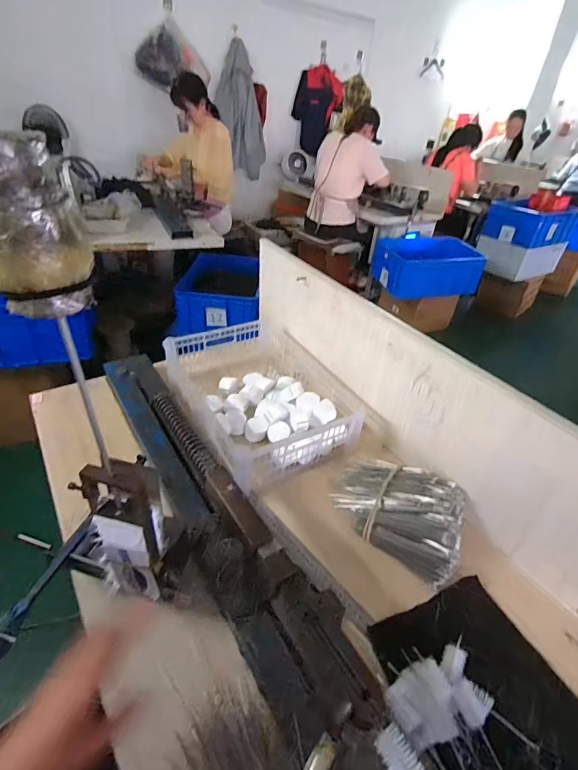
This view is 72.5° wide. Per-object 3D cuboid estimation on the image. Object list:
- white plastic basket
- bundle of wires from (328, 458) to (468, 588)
[{"bbox_3d":[-0.068,0.009,0.878,0.299,0.104,0.437,-17,42,-27],"label":"white plastic basket"},{"bbox_3d":[0.187,0.203,0.674,0.228,0.062,0.168,28,42,27],"label":"bundle of wires"}]

